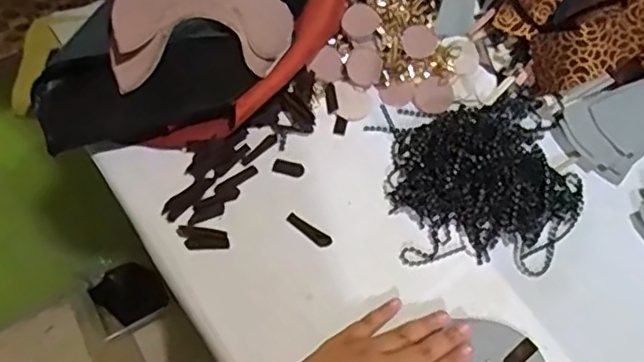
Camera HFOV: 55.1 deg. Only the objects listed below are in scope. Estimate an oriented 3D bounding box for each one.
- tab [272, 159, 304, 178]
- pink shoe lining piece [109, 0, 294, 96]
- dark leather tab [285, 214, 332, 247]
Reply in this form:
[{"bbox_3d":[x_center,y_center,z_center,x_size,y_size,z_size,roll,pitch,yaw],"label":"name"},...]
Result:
[{"bbox_3d":[-0.029,-0.011,0.544,0.027,0.004,0.014,12,72,-1],"label":"tab"},{"bbox_3d":[-0.110,-0.162,0.586,0.155,0.048,0.172,-2,64,0],"label":"pink shoe lining piece"},{"bbox_3d":[-0.011,0.042,0.512,0.042,0.004,0.011,31,68,15],"label":"dark leather tab"}]

